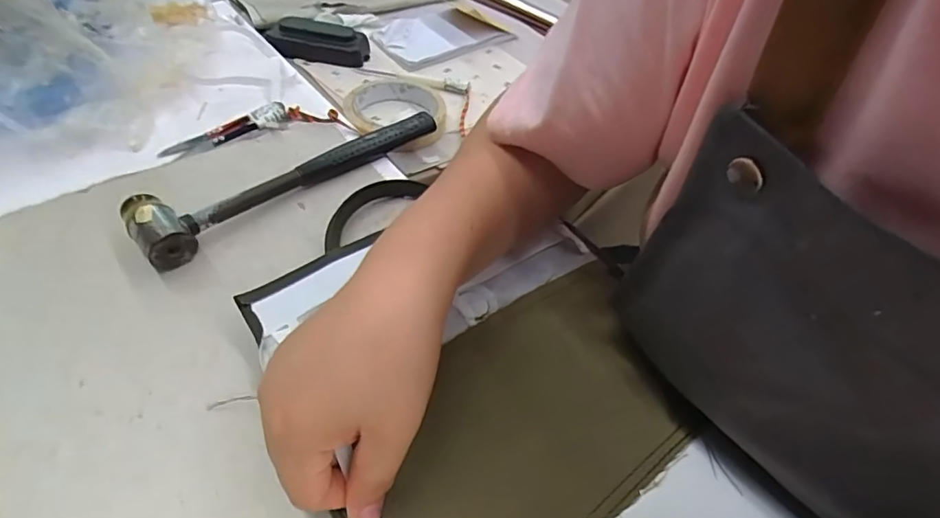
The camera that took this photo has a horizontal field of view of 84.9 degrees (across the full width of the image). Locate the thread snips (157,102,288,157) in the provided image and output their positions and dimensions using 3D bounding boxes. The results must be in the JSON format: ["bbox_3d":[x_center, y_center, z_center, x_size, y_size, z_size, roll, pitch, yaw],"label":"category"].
[{"bbox_3d":[-0.203,-0.107,0.429,0.102,0.014,0.022,-27,56,-24],"label":"thread snips"}]

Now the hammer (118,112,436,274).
[{"bbox_3d":[-0.132,-0.071,0.393,0.239,0.027,0.050,-35,59,-29],"label":"hammer"}]

